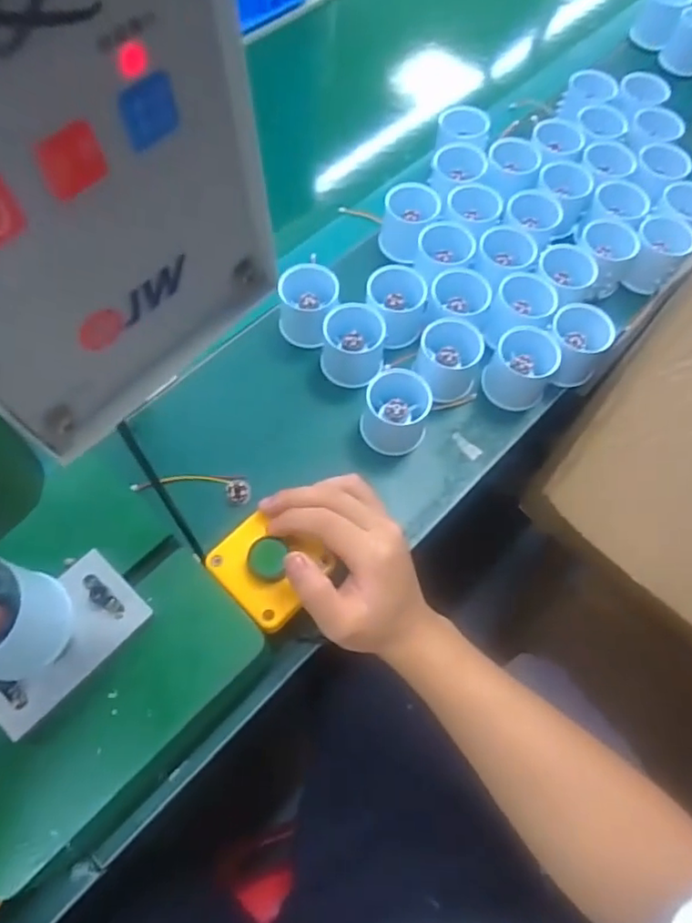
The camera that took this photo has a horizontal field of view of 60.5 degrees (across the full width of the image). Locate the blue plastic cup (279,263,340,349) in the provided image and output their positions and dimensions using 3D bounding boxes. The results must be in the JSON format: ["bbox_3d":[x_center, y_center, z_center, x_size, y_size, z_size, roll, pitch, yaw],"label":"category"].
[{"bbox_3d":[-0.035,-0.139,0.531,0.048,0.052,0.051,1,65,-1],"label":"blue plastic cup"}]

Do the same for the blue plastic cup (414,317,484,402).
[{"bbox_3d":[0.088,-0.085,0.513,0.052,0.051,0.057,1,65,-1],"label":"blue plastic cup"}]

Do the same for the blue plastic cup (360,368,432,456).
[{"bbox_3d":[0.042,-0.040,0.493,0.054,0.042,0.062,12,65,4],"label":"blue plastic cup"}]

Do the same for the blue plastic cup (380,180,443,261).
[{"bbox_3d":[0.061,-0.231,0.576,0.051,0.048,0.053,1,65,-1],"label":"blue plastic cup"}]

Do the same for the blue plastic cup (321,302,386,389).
[{"bbox_3d":[0.006,-0.102,0.519,0.053,0.044,0.061,4,64,0],"label":"blue plastic cup"}]

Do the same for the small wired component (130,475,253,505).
[{"bbox_3d":[-0.118,0.019,0.462,0.089,0.006,0.021,6,63,-17],"label":"small wired component"}]

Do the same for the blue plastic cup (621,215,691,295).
[{"bbox_3d":[0.302,-0.203,0.577,0.050,0.051,0.057,39,69,15],"label":"blue plastic cup"}]

